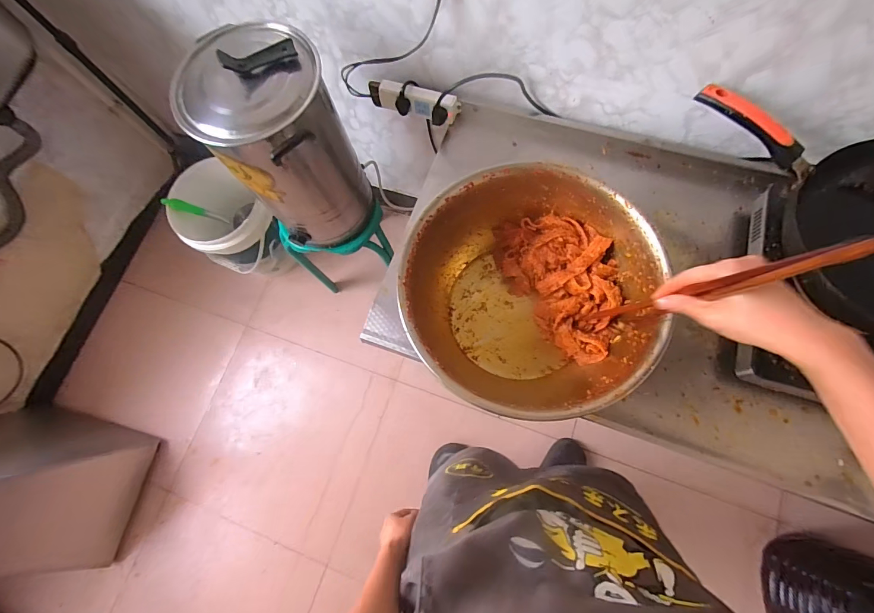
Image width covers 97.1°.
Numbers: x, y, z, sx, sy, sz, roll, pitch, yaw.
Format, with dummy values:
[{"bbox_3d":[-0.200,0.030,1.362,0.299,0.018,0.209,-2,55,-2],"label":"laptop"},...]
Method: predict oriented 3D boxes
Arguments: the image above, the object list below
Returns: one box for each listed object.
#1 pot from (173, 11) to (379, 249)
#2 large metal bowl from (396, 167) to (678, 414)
[{"bbox_3d":[-0.305,-0.318,0.826,0.235,0.408,0.239,-2,74,5],"label":"pot"},{"bbox_3d":[0.138,-0.021,0.636,0.366,0.196,0.374,-2,74,5],"label":"large metal bowl"}]

